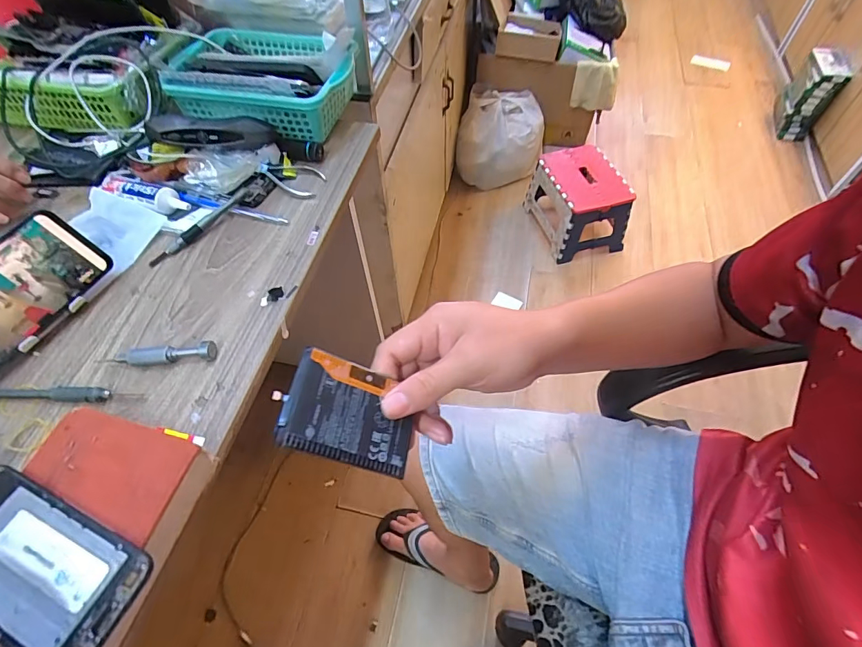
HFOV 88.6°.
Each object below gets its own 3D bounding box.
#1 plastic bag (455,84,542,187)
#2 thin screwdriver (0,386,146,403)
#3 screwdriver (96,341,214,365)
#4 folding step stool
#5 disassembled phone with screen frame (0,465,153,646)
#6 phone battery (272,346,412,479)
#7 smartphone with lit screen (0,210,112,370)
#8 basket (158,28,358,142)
[{"bbox_3d":[0.244,-0.643,1.581,0.297,0.255,0.208,1,56,2],"label":"plastic bag"},{"bbox_3d":[-0.329,0.061,0.386,0.146,0.009,0.013,2,57,3],"label":"thin screwdriver"},{"bbox_3d":[-0.251,0.030,0.403,0.105,0.013,0.017,-7,57,-3],"label":"screwdriver"},{"bbox_3d":[0.464,-0.381,1.414,0.221,0.208,0.301,-18,58,-10],"label":"folding step stool"},{"bbox_3d":[-0.253,0.151,0.277,0.148,0.004,0.073,20,59,14],"label":"disassembled phone with screen frame"},{"bbox_3d":[-0.050,0.057,0.283,0.087,0.004,0.061,26,58,-26],"label":"phone battery"},{"bbox_3d":[-0.383,-0.025,0.400,0.005,0.077,0.157,-1,49,51],"label":"smartphone with lit screen"},{"bbox_3d":[-0.216,-0.332,0.588,0.227,0.071,0.167,9,57,7],"label":"basket"}]

